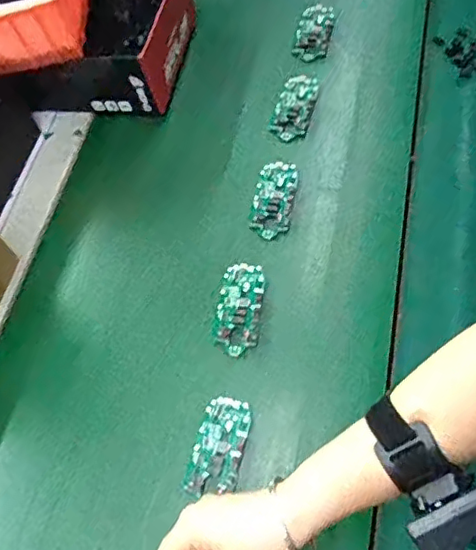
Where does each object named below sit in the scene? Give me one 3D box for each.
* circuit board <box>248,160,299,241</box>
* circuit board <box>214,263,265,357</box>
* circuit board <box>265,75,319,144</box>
[{"bbox_3d":[0.041,-0.087,0.656,0.045,0.008,0.097,10,64,4],"label":"circuit board"},{"bbox_3d":[0.002,0.033,0.598,0.043,0.007,0.097,7,64,2],"label":"circuit board"},{"bbox_3d":[0.070,-0.206,0.718,0.047,0.012,0.099,15,64,6],"label":"circuit board"}]

